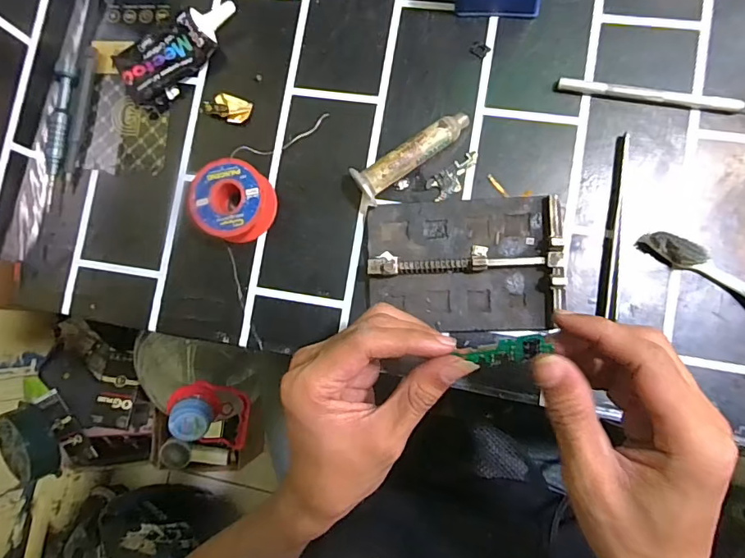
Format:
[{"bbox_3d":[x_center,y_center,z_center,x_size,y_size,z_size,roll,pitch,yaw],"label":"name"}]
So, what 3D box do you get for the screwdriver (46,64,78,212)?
[{"bbox_3d":[-0.240,-0.109,0.365,0.014,0.009,0.109,6,86,7],"label":"screwdriver"}]

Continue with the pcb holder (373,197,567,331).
[{"bbox_3d":[0.060,-0.010,0.320,0.125,0.021,0.087,-2,85,6],"label":"pcb holder"}]

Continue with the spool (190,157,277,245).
[{"bbox_3d":[-0.098,-0.055,0.339,0.051,0.030,0.051,-1,85,7],"label":"spool"}]

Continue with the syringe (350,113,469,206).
[{"bbox_3d":[0.029,-0.084,0.331,0.086,0.022,0.024,-30,83,3],"label":"syringe"}]

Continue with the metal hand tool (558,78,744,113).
[{"bbox_3d":[0.197,-0.122,0.321,0.138,0.008,0.009,11,87,7],"label":"metal hand tool"}]

